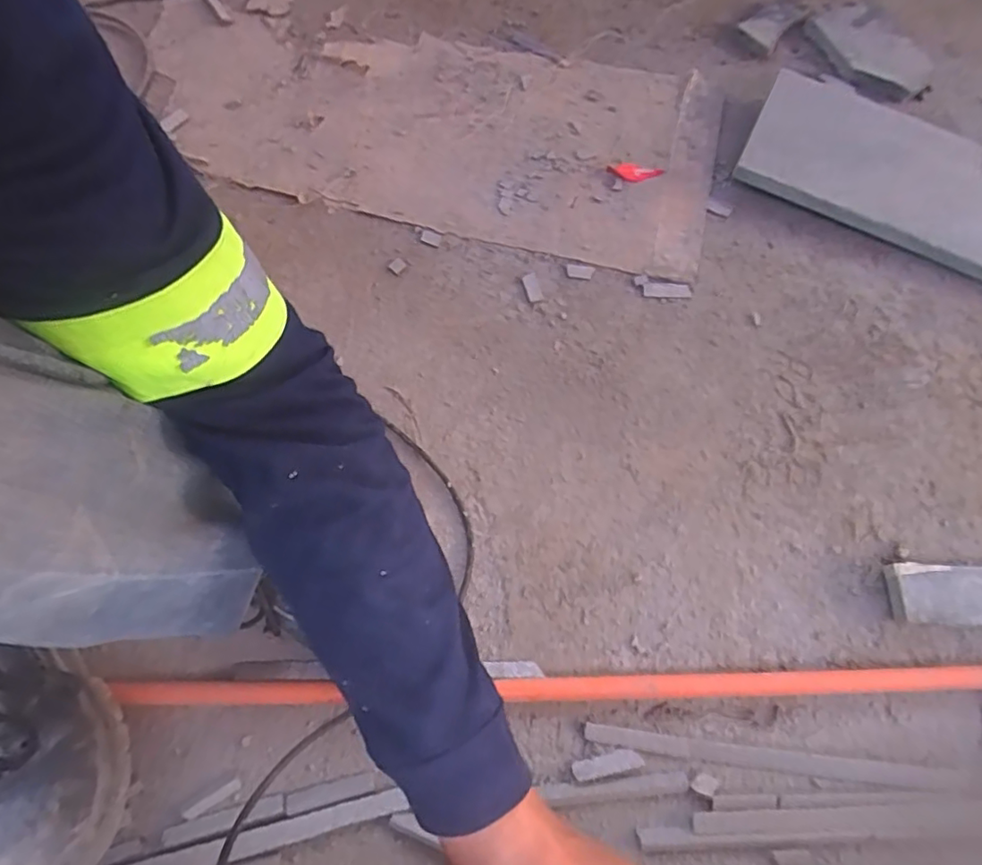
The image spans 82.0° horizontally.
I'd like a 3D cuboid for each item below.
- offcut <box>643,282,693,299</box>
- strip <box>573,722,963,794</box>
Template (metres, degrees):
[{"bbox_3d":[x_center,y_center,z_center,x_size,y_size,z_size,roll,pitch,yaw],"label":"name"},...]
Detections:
[{"bbox_3d":[0.216,-0.174,0.691,0.058,0.006,0.018,5,69,2],"label":"offcut"},{"bbox_3d":[0.258,0.300,0.518,0.341,0.015,0.018,7,69,3],"label":"strip"}]

